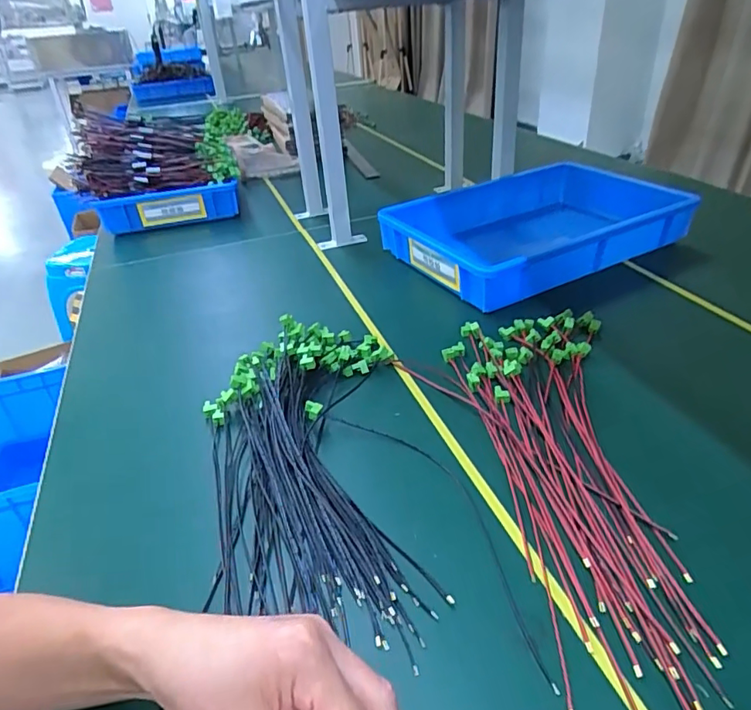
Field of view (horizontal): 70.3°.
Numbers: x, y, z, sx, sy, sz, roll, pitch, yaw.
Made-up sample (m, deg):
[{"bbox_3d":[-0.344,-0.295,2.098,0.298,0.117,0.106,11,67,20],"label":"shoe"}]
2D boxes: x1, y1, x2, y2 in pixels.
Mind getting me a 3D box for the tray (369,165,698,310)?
[{"bbox_3d":[0.269,-0.217,0.893,0.456,0.075,0.287,-21,37,-21],"label":"tray"}]

